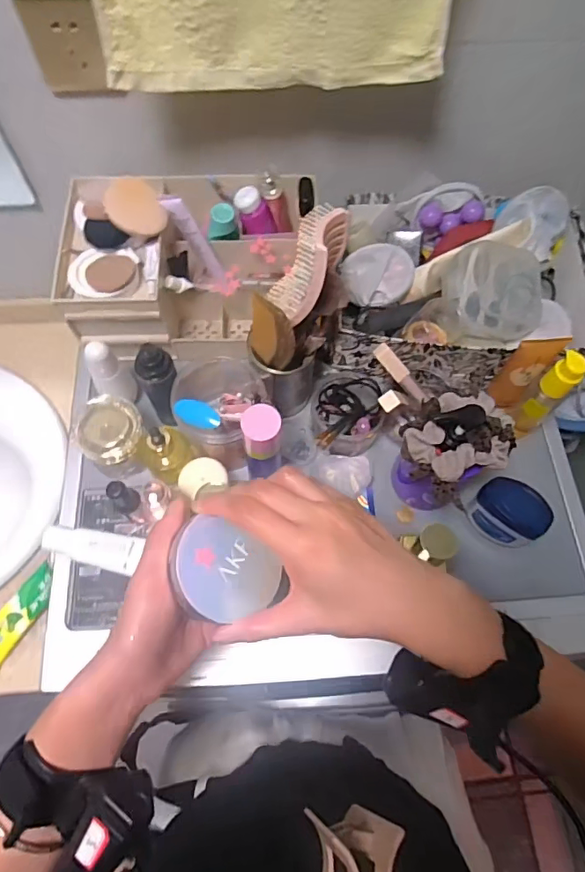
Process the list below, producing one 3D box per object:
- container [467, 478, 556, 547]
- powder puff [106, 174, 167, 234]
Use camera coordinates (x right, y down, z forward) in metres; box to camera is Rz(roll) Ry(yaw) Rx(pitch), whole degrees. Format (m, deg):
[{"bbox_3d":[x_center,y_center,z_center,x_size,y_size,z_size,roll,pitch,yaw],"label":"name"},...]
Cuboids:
[{"bbox_3d":[0.224,0.084,0.531,0.069,0.080,0.043,42,71,15],"label":"container"},{"bbox_3d":[-0.167,-0.245,0.535,0.065,0.007,0.060,4,80,-27],"label":"powder puff"}]

